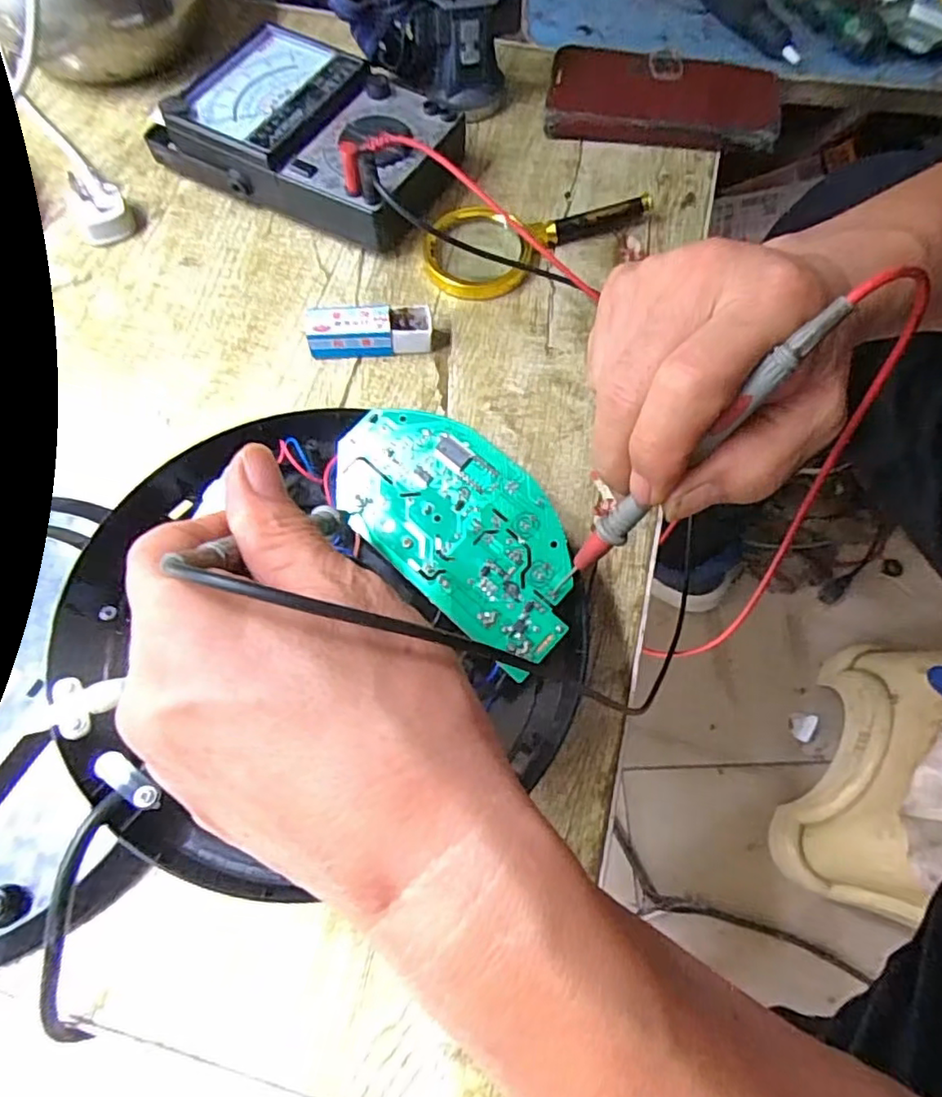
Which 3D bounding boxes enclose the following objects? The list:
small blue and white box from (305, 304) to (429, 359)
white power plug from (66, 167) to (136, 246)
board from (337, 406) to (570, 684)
[{"bbox_3d":[-0.060,-0.129,0.371,0.071,0.022,0.022,-4,69,0],"label":"small blue and white box"},{"bbox_3d":[-0.243,-0.222,0.404,0.033,0.027,0.040,-31,71,-10],"label":"white power plug"},{"bbox_3d":[-0.006,-0.015,0.292,0.141,0.013,0.070,42,76,15],"label":"board"}]

